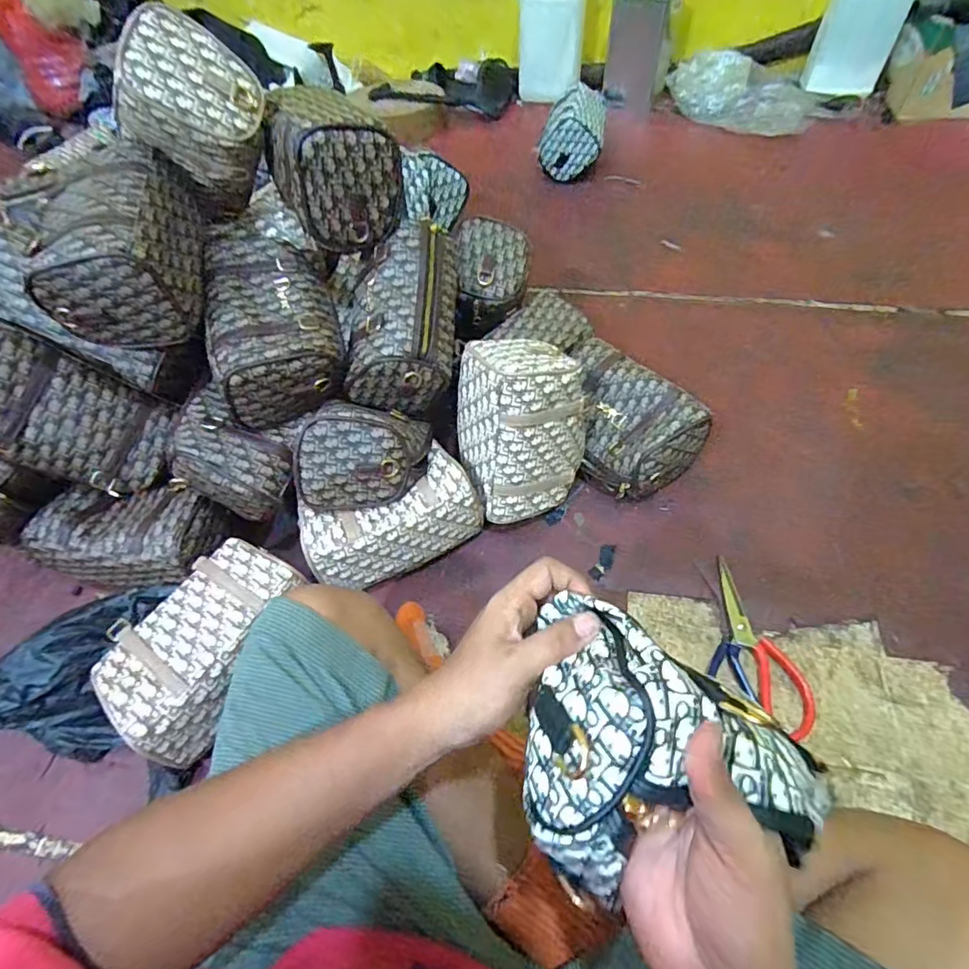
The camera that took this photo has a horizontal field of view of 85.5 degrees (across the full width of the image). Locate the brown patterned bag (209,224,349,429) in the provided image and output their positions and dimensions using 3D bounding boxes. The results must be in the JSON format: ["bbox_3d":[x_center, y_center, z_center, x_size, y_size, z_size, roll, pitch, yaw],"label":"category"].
[{"bbox_3d":[-0.261,-0.199,0.665,0.140,0.120,0.219,-16,57,-6],"label":"brown patterned bag"}]

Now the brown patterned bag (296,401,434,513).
[{"bbox_3d":[-0.151,-0.043,0.648,0.167,0.103,0.101,-12,57,-4],"label":"brown patterned bag"}]

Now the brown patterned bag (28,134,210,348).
[{"bbox_3d":[-0.405,-0.268,0.601,0.136,0.123,0.201,-12,57,-3],"label":"brown patterned bag"}]

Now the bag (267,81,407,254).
[{"bbox_3d":[-0.192,-0.397,0.642,0.132,0.129,0.182,-27,59,-13],"label":"bag"}]

